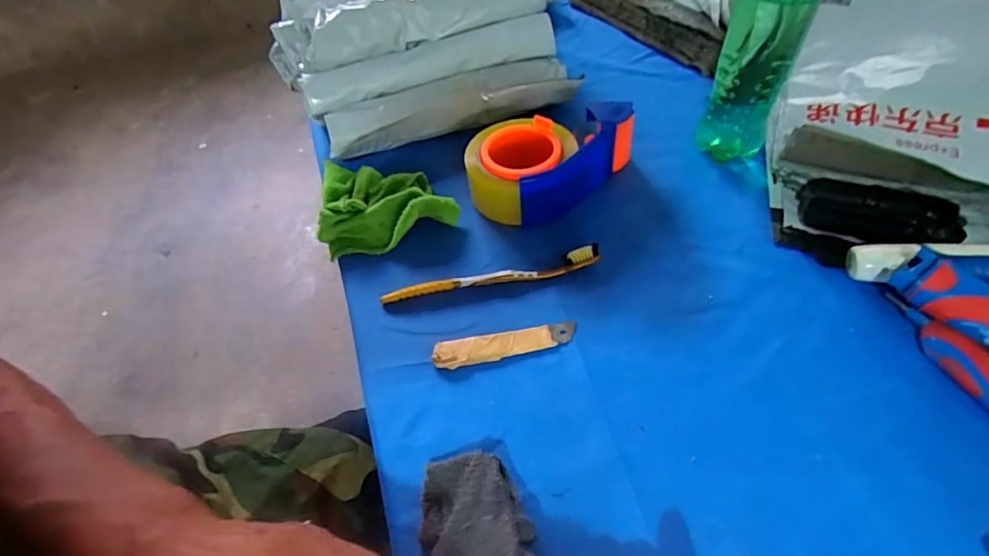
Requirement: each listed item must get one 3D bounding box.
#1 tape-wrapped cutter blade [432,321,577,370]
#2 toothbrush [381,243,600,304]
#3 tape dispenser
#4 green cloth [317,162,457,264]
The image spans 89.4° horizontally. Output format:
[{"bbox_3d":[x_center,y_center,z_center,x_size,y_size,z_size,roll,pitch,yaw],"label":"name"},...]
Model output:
[{"bbox_3d":[0.009,0.051,0.385,0.110,0.008,0.022,-10,52,-2],"label":"tape-wrapped cutter blade"},{"bbox_3d":[-0.002,0.000,0.419,0.184,0.014,0.014,-11,52,-3],"label":"toothbrush"},{"bbox_3d":[0.052,-0.104,0.467,0.151,0.059,0.099,0,52,6],"label":"tape dispenser"},{"bbox_3d":[-0.104,-0.080,0.479,0.124,0.034,0.113,-11,52,-3],"label":"green cloth"}]

